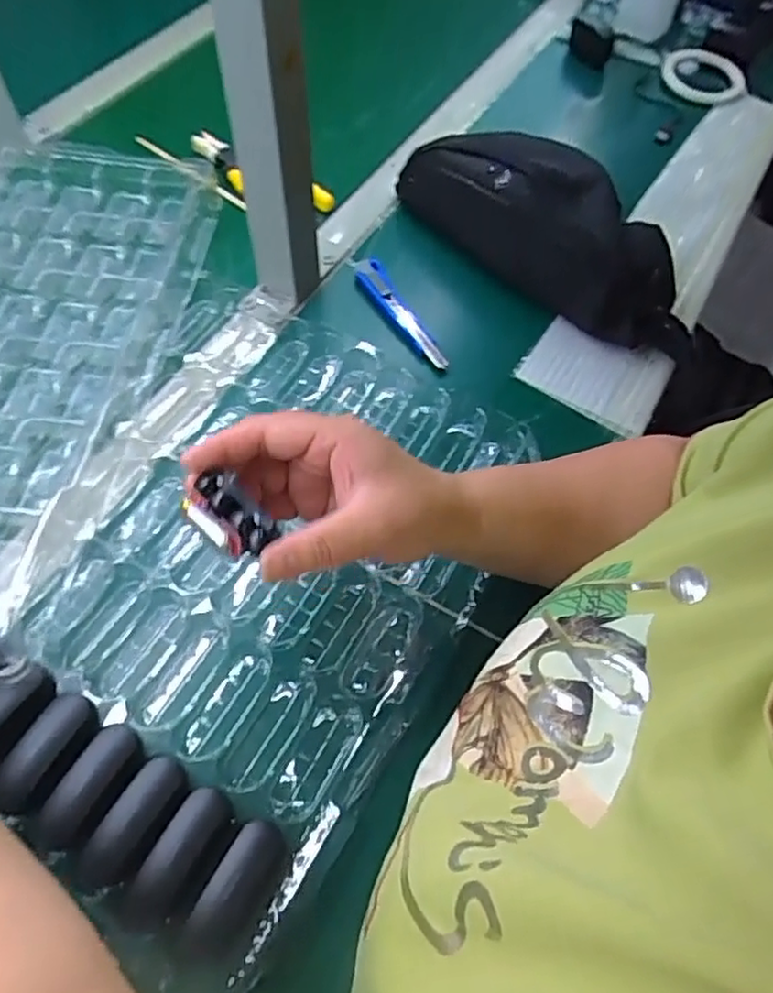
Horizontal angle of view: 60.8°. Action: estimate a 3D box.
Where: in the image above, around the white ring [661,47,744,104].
[{"bbox_3d":[0.374,-0.499,0.777,0.089,0.019,0.089,1,59,-2],"label":"white ring"}]

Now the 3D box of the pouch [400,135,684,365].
[{"bbox_3d":[0.143,-0.234,0.584,0.131,0.094,0.291,-34,67,-21],"label":"pouch"}]

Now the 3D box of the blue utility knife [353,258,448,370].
[{"bbox_3d":[0.011,-0.161,0.576,0.026,0.009,0.137,-24,63,-16],"label":"blue utility knife"}]

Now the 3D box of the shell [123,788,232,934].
[{"bbox_3d":[-0.107,0.193,0.350,0.031,0.035,0.069,25,61,11],"label":"shell"}]

